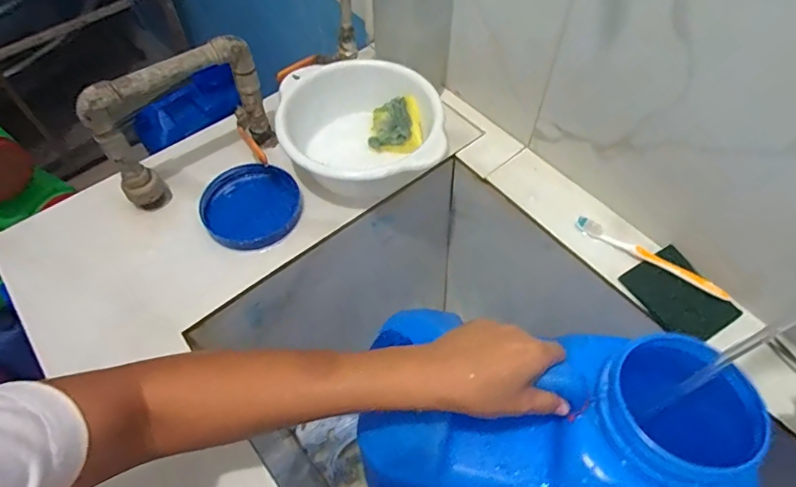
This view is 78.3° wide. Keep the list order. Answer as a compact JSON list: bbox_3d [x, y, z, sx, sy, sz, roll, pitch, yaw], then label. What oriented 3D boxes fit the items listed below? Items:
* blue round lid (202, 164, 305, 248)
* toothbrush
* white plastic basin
[{"bbox_3d":[-0.179,-0.047,0.612,0.114,0.025,0.119,-3,58,-2],"label":"blue round lid"},{"bbox_3d":[0.289,0.016,0.566,0.174,0.016,0.016,31,63,18],"label":"toothbrush"},{"bbox_3d":[-0.049,-0.144,0.636,0.182,0.079,0.221,-27,61,-16],"label":"white plastic basin"}]

